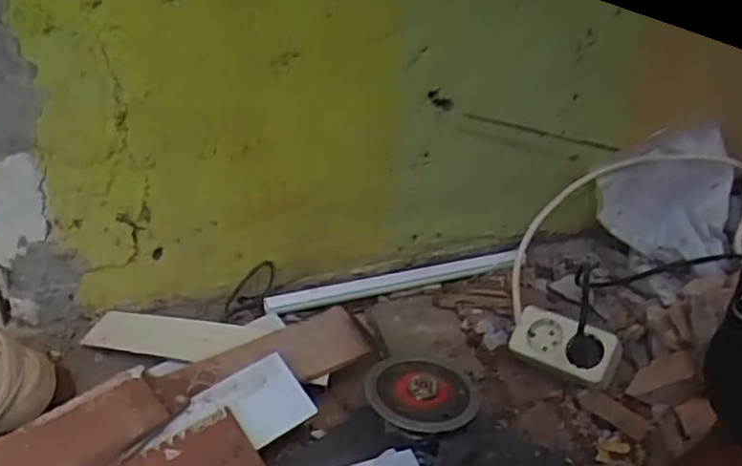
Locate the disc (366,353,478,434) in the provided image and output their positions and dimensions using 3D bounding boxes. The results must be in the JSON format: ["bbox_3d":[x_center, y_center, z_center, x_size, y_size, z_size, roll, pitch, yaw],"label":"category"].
[{"bbox_3d":[0.045,0.142,0.607,0.095,0.010,0.082,17,37,17],"label":"disc"}]

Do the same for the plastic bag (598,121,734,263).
[{"bbox_3d":[0.368,-0.048,0.848,0.170,0.158,0.053,9,34,8],"label":"plastic bag"}]

